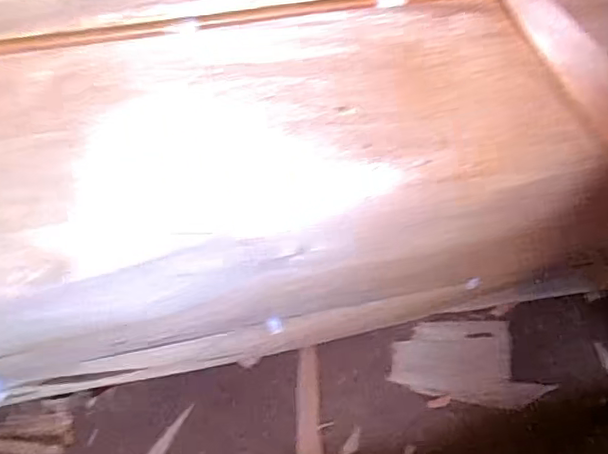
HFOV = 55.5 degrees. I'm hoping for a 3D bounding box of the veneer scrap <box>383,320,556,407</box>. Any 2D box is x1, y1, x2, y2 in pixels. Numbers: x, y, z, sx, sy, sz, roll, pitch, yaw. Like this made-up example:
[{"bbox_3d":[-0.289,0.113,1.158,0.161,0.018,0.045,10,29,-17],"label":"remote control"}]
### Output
[{"bbox_3d":[0.299,0.251,1.069,0.264,0.010,0.150,-1,71,0],"label":"veneer scrap"}]

